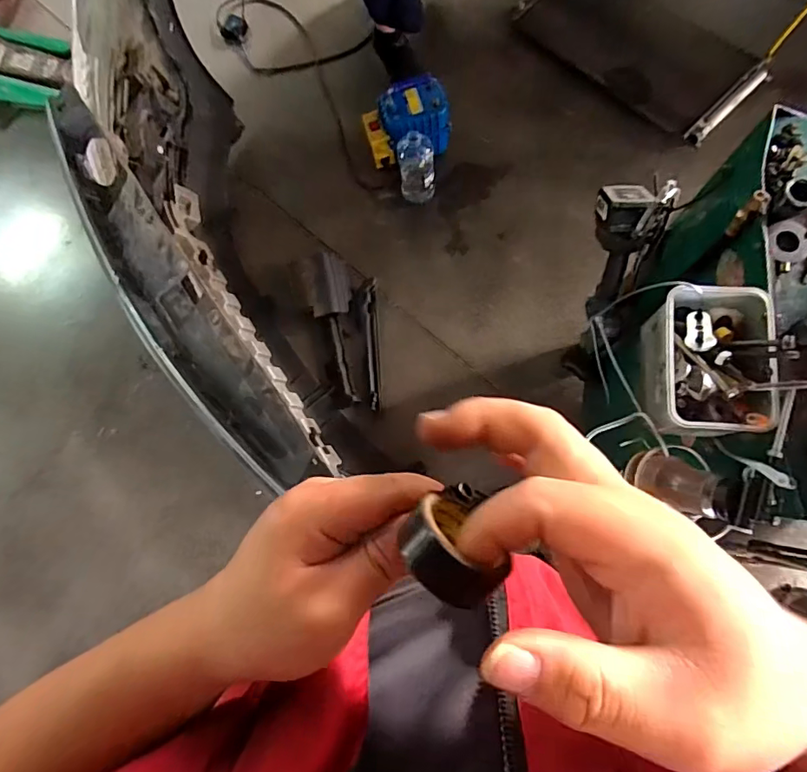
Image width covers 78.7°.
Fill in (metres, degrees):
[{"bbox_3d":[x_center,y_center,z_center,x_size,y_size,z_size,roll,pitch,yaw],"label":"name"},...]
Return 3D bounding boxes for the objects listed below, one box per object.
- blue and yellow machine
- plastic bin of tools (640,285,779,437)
[{"bbox_3d":[0.013,-0.786,1.485,0.254,0.187,0.158,-15,81,2],"label":"blue and yellow machine"},{"bbox_3d":[0.339,-0.023,0.567,0.117,0.098,0.160,6,78,7],"label":"plastic bin of tools"}]

